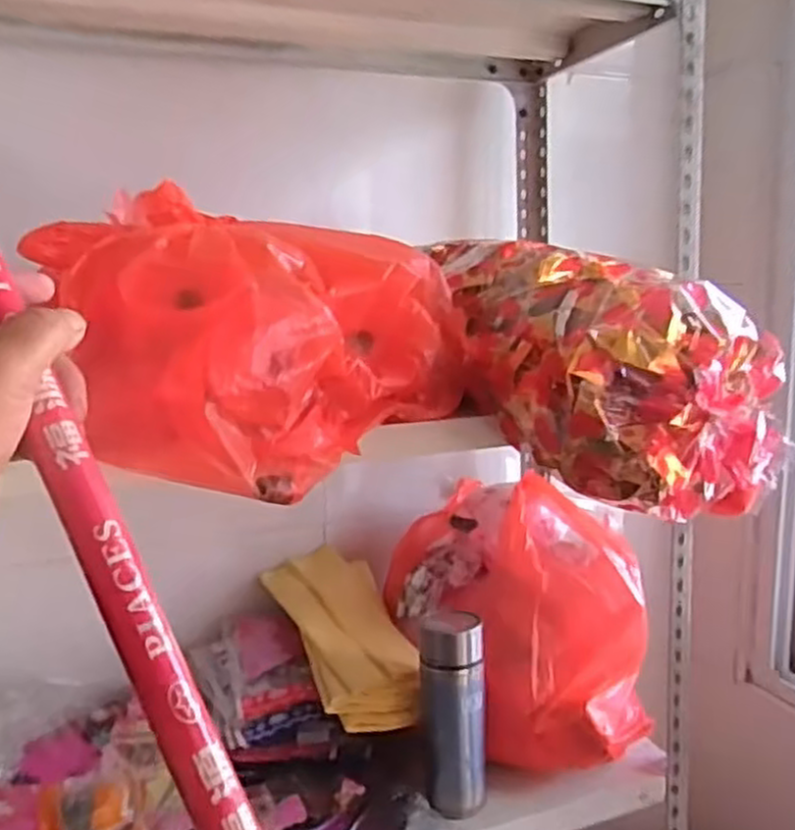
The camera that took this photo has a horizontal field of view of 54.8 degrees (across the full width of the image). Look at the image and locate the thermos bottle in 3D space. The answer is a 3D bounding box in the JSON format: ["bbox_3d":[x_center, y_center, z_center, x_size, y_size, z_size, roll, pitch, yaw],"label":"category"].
[{"bbox_3d":[0.059,0.307,0.796,0.064,0.194,0.055,-1,9,5],"label":"thermos bottle"}]

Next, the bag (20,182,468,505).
[{"bbox_3d":[-0.121,-0.070,0.674,0.308,0.216,0.246,-10,12,-42],"label":"bag"}]

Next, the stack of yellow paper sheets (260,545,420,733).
[{"bbox_3d":[-0.059,0.247,0.907,0.128,0.049,0.301,-5,26,-24],"label":"stack of yellow paper sheets"}]

